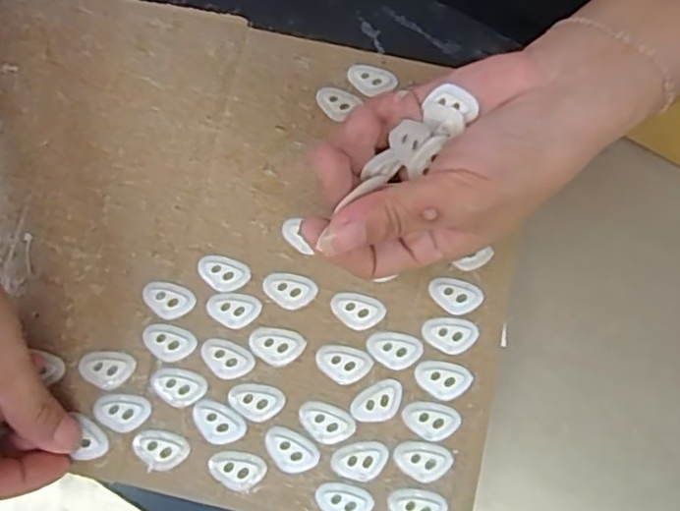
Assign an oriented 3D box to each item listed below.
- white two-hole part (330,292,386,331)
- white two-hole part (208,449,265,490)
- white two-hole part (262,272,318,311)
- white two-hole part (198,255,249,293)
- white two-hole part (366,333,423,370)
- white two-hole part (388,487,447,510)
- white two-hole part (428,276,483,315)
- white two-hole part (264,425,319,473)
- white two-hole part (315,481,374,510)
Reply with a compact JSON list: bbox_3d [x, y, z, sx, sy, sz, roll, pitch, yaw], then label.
[{"bbox_3d":[0.008,0.027,0.306,0.026,0.004,0.017,18,77,4],"label":"white two-hole part"},{"bbox_3d":[-0.048,0.099,0.290,0.025,0.004,0.017,21,77,5],"label":"white two-hole part"},{"bbox_3d":[-0.025,0.017,0.308,0.026,0.004,0.017,16,76,4],"label":"white two-hole part"},{"bbox_3d":[-0.058,0.009,0.311,0.026,0.004,0.017,15,76,4],"label":"white two-hole part"},{"bbox_3d":[0.026,0.046,0.301,0.026,0.004,0.017,5,76,1],"label":"white two-hole part"},{"bbox_3d":[0.035,0.115,0.285,0.025,0.004,0.017,18,77,4],"label":"white two-hole part"},{"bbox_3d":[0.056,0.019,0.308,0.026,0.004,0.017,24,77,6],"label":"white two-hole part"},{"bbox_3d":[-0.023,0.090,0.290,0.026,0.004,0.016,30,78,7],"label":"white two-hole part"},{"bbox_3d":[0.002,0.113,0.286,0.026,0.004,0.017,17,76,4],"label":"white two-hole part"}]

